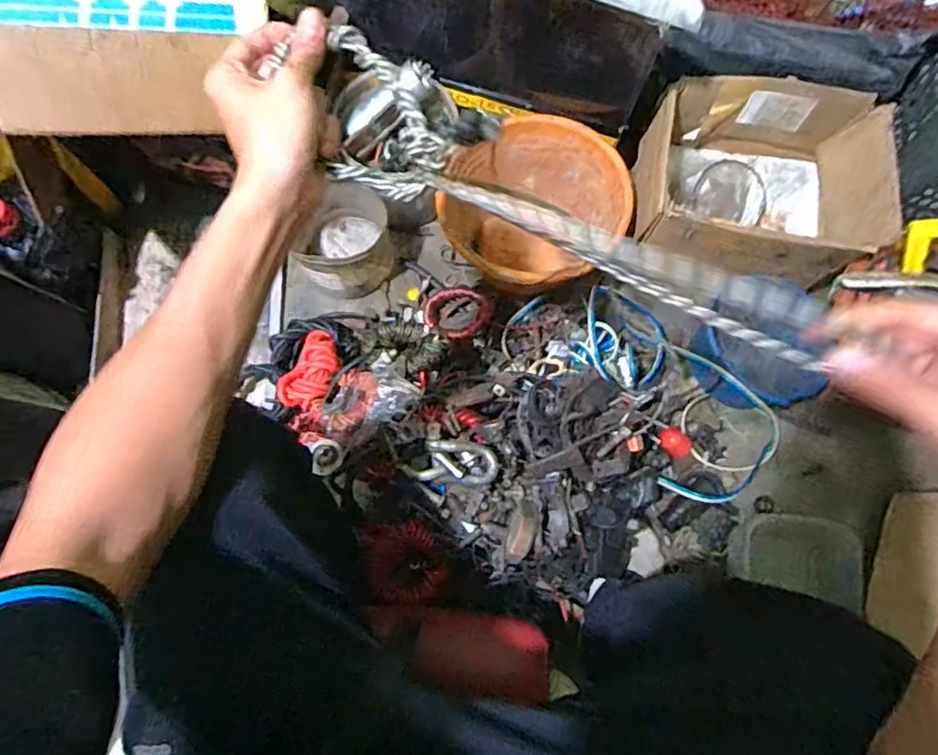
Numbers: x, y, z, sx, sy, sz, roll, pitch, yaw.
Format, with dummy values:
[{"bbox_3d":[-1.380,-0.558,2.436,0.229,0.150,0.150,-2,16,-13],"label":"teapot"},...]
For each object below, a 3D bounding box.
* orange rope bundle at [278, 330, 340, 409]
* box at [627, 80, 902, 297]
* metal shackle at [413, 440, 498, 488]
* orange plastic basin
[{"bbox_3d":[-0.214,-0.011,0.791,0.071,0.039,0.114,15,78,2],"label":"orange rope bundle"},{"bbox_3d":[0.395,-0.263,0.812,0.302,0.157,0.253,9,78,1],"label":"box"},{"bbox_3d":[-0.013,0.102,0.684,0.090,0.028,0.052,8,78,1],"label":"metal shackle"},{"bbox_3d":[0.094,-0.229,0.848,0.232,0.183,0.227,0,78,-1],"label":"orange plastic basin"}]

